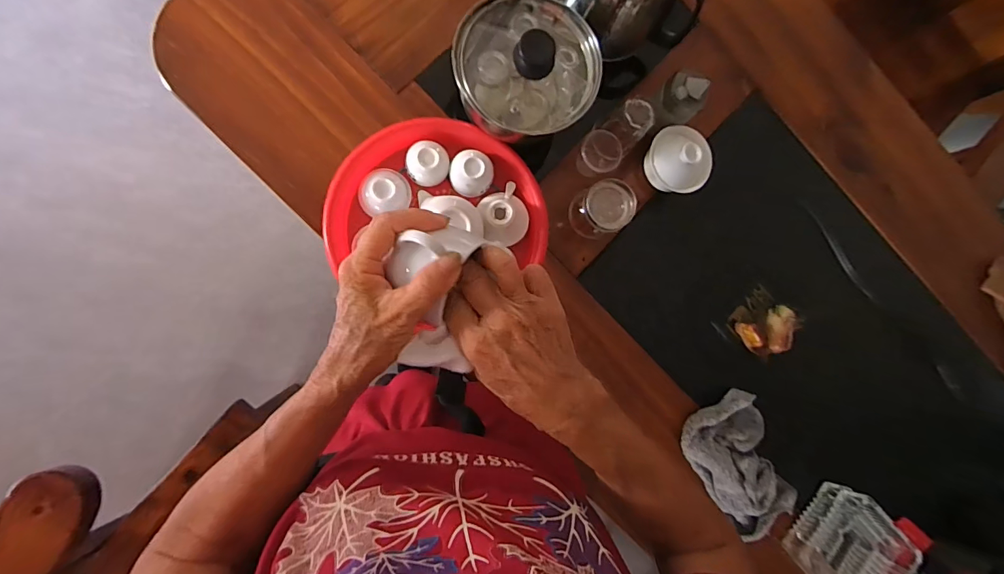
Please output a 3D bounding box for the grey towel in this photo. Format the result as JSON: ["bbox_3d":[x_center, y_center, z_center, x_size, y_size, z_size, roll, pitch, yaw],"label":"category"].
[{"bbox_3d":[0.314,0.234,0.573,0.114,0.041,0.174,-32,93,-11],"label":"grey towel"}]

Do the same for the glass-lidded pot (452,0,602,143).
[{"bbox_3d":[0.025,-0.250,0.510,0.144,0.134,0.145,1,87,-11],"label":"glass-lidded pot"}]

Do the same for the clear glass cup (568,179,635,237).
[{"bbox_3d":[0.124,-0.096,0.558,0.061,0.069,0.059,1,87,-11],"label":"clear glass cup"}]

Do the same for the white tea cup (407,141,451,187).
[{"bbox_3d":[-0.090,-0.149,0.535,0.048,0.024,0.048,1,87,-11],"label":"white tea cup"}]

